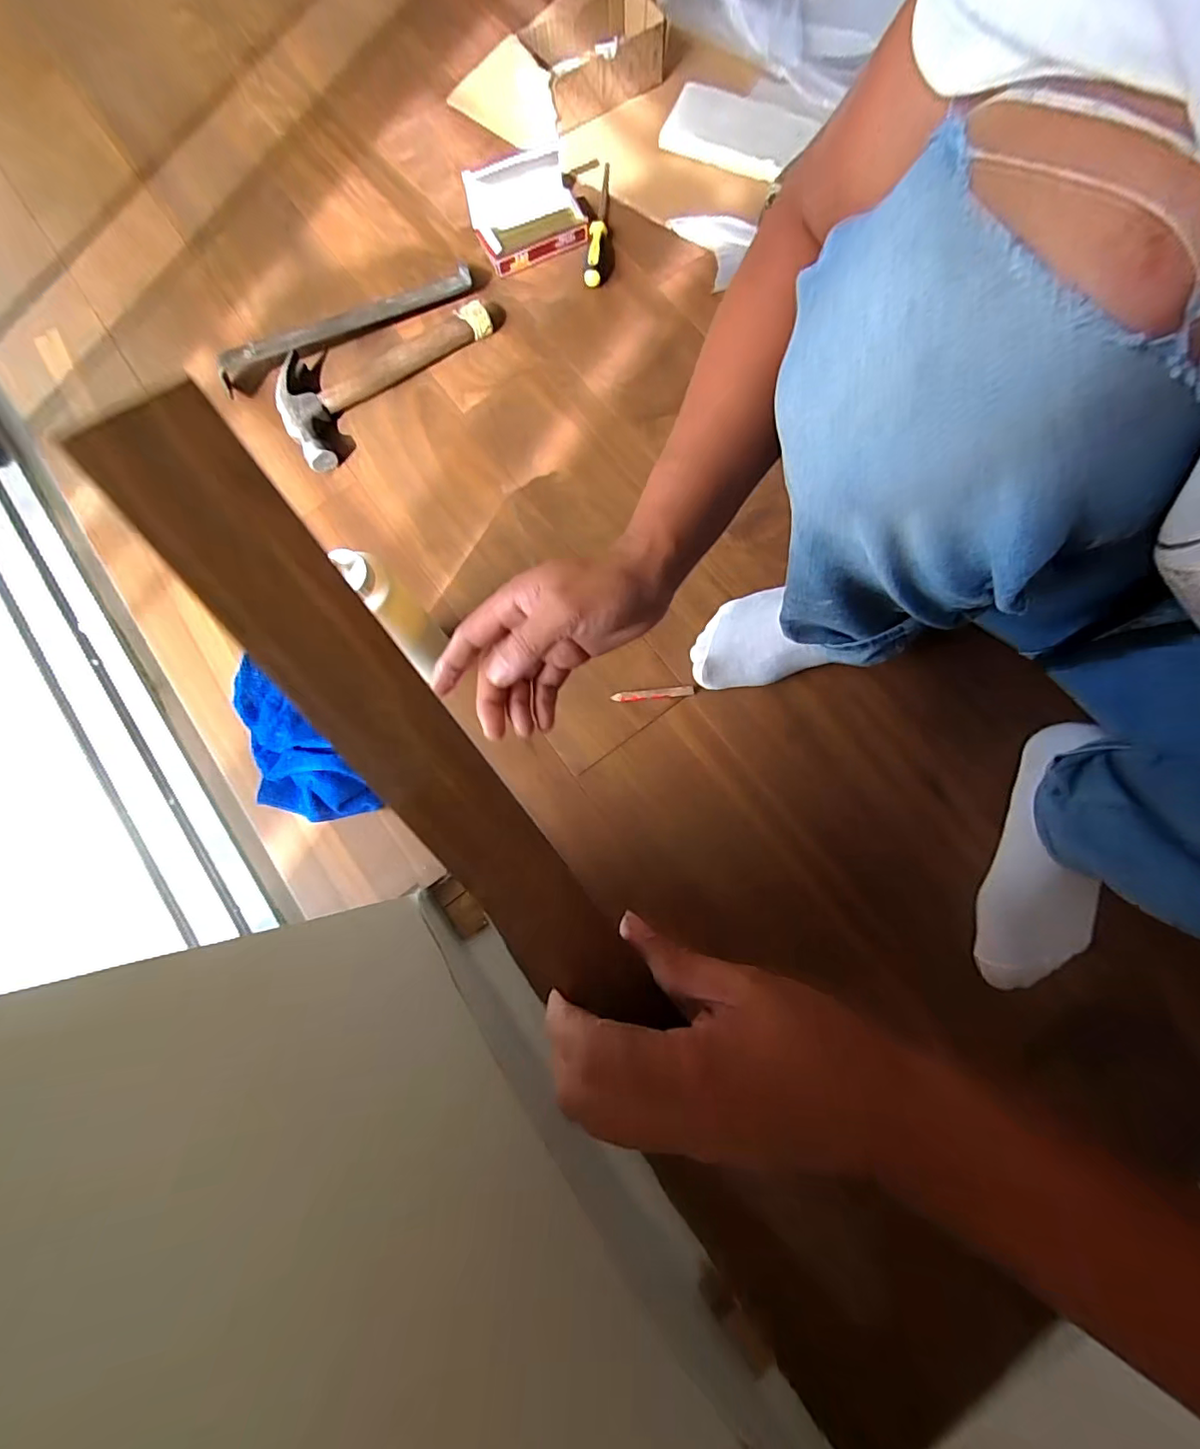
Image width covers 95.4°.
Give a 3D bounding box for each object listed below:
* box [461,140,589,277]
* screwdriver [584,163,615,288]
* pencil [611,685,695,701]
[{"bbox_3d":[-0.090,-0.661,0.701,0.148,0.071,0.101,-26,79,-4],"label":"box"},{"bbox_3d":[0.005,-0.659,0.721,0.034,0.026,0.186,4,79,2],"label":"screwdriver"},{"bbox_3d":[0.058,-0.033,0.593,0.088,0.004,0.011,-5,79,0],"label":"pencil"}]

